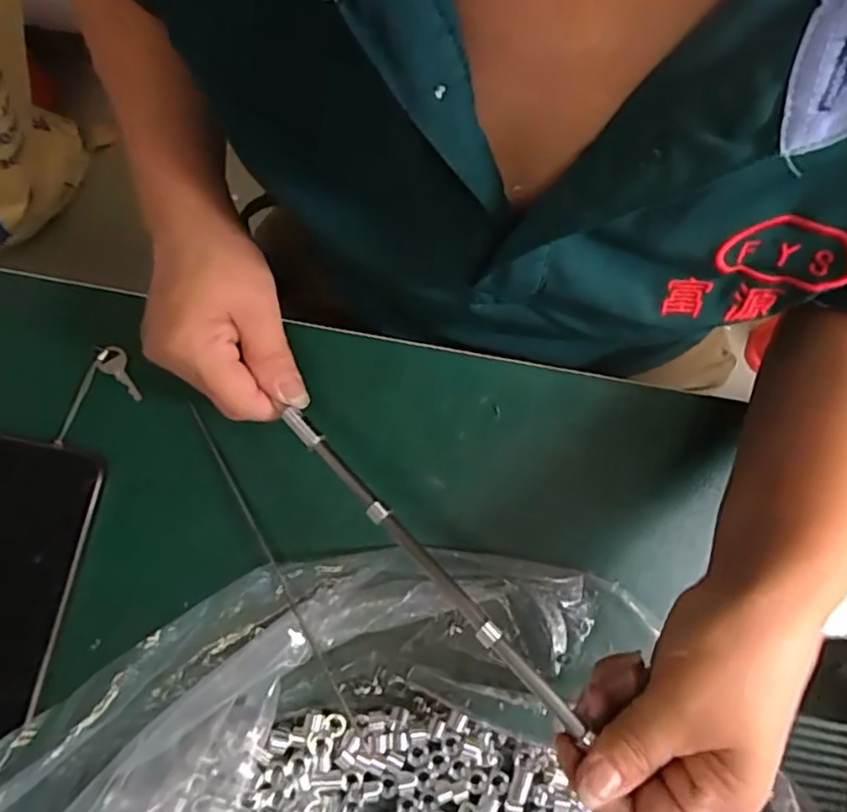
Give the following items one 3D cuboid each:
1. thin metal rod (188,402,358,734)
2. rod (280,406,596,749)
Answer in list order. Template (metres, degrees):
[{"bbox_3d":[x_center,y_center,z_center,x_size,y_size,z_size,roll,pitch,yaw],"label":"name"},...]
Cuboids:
[{"bbox_3d":[-0.089,0.089,0.358,0.005,0.006,0.209,-29,82,-6],"label":"thin metal rod"},{"bbox_3d":[-0.002,0.073,0.299,0.009,0.007,0.206,-43,70,-8],"label":"rod"}]

